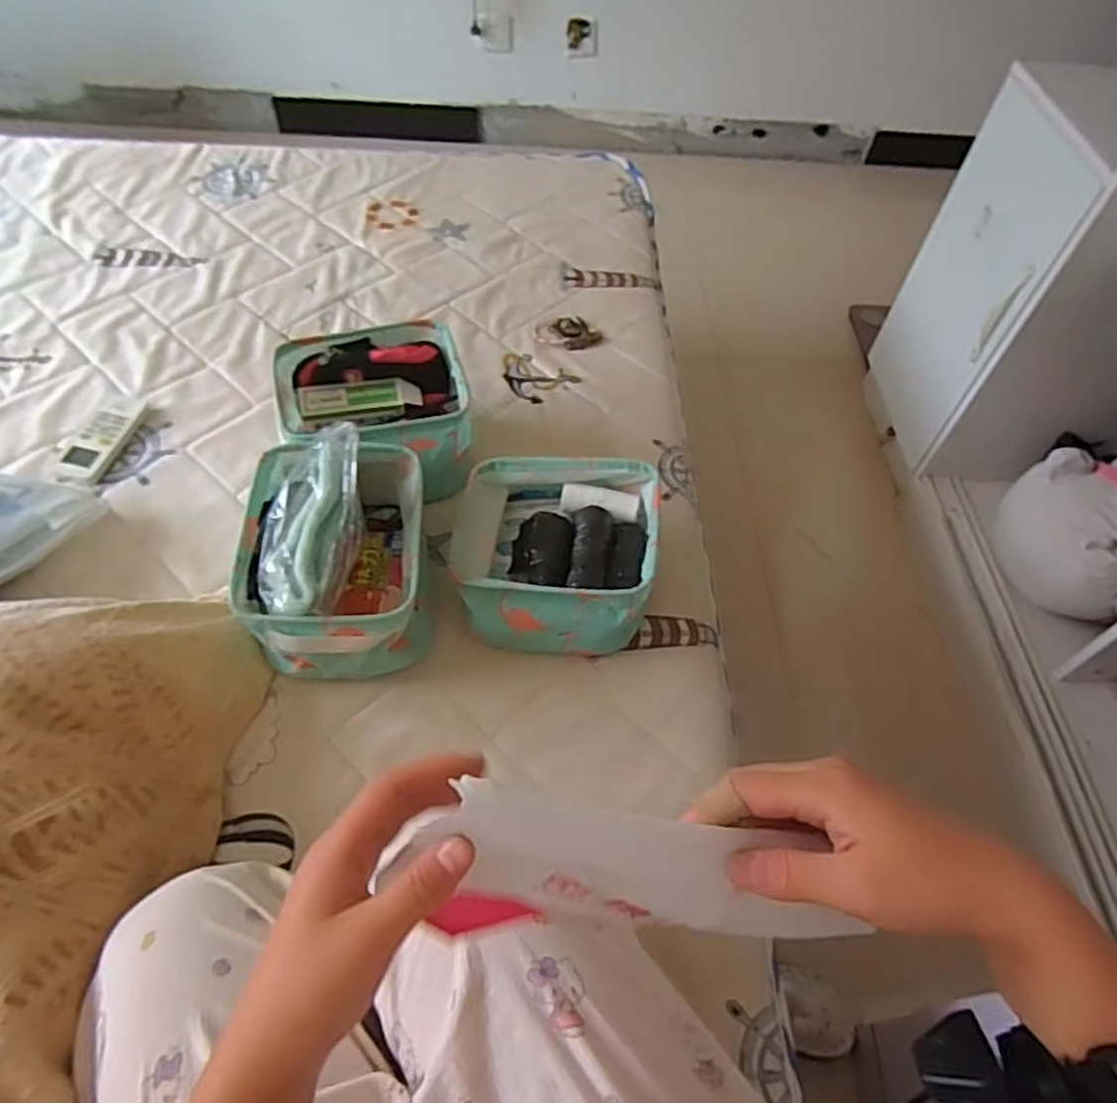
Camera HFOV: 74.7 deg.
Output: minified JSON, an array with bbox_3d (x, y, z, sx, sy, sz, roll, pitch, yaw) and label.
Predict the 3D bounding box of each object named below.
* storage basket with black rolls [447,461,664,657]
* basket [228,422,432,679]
[{"bbox_3d":[-0.004,0.002,0.761,0.192,0.115,0.187,2,54,-3],"label":"storage basket with black rolls"},{"bbox_3d":[-0.212,-0.002,0.706,0.158,0.175,0.212,-3,55,-6],"label":"basket"}]

